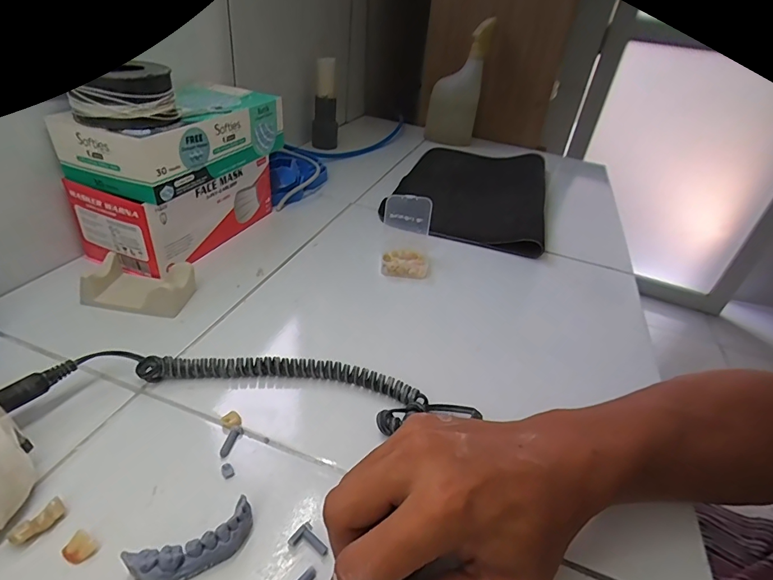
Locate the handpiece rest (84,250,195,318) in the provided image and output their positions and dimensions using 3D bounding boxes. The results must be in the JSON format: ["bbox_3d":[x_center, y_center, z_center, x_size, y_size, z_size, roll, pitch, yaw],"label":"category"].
[{"bbox_3d":[-0.234,-0.008,0.409,0.087,0.035,0.059,9,35,1],"label":"handpiece rest"}]

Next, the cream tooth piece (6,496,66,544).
[{"bbox_3d":[-0.196,0.131,0.239,0.010,0.009,0.026,25,39,23],"label":"cream tooth piece"}]

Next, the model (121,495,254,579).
[{"bbox_3d":[-0.105,0.142,0.233,0.063,0.019,0.022,-17,42,-30],"label":"model"}]

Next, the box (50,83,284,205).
[{"bbox_3d":[-0.215,-0.166,0.454,0.107,0.060,0.204,19,37,15],"label":"box"}]

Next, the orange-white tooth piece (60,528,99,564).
[{"bbox_3d":[-0.168,0.141,0.232,0.013,0.010,0.014,5,35,-4],"label":"orange-white tooth piece"}]

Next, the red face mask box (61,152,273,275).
[{"bbox_3d":[-0.230,-0.103,0.494,0.107,0.080,0.199,18,36,15],"label":"red face mask box"}]

